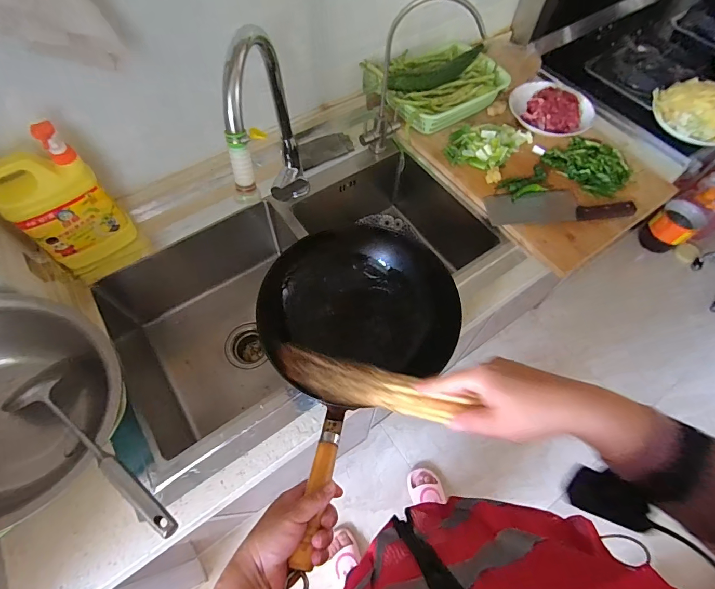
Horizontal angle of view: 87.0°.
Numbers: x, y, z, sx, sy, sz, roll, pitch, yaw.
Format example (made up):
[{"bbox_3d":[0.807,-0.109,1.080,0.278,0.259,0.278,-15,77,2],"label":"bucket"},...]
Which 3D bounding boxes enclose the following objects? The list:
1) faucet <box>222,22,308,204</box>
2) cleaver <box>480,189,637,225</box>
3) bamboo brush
[{"bbox_3d":[-0.140,-0.236,0.640,0.068,0.344,0.230,4,61,1],"label":"faucet"},{"bbox_3d":[0.425,-0.191,0.798,0.293,0.032,0.086,1,61,-1],"label":"cleaver"},{"bbox_3d":[0.001,0.114,0.474,0.271,0.046,0.042,5,56,38],"label":"bamboo brush"}]

